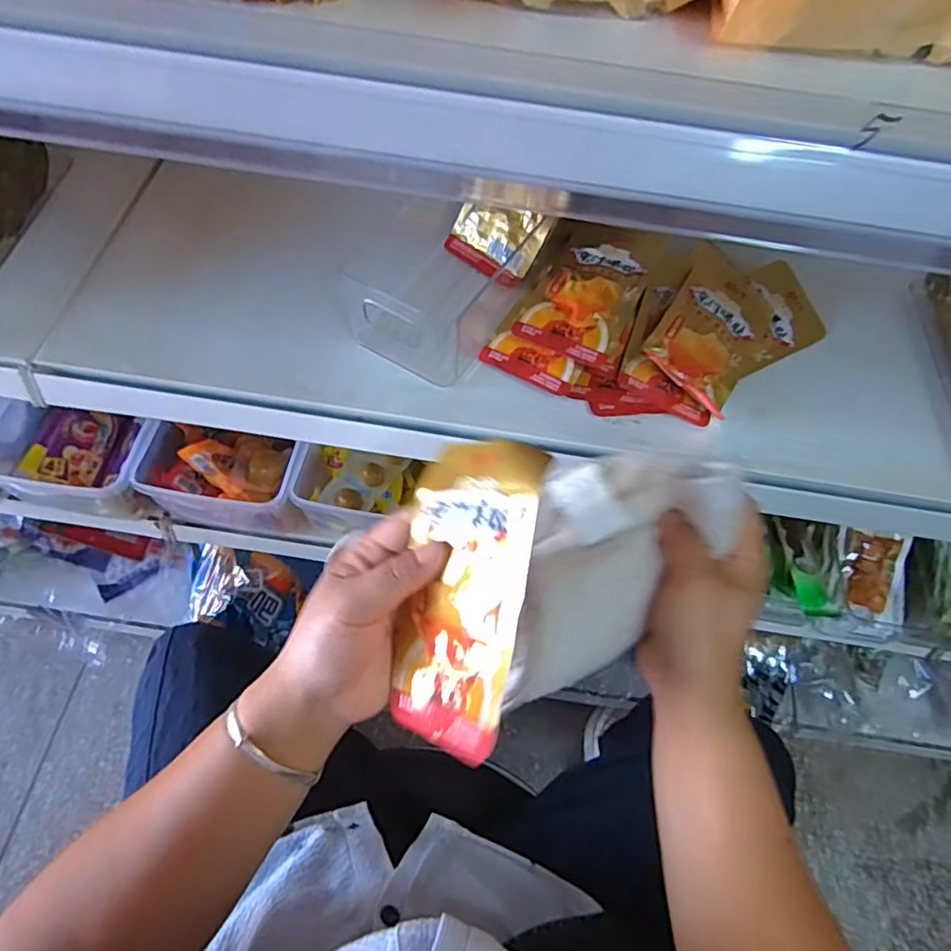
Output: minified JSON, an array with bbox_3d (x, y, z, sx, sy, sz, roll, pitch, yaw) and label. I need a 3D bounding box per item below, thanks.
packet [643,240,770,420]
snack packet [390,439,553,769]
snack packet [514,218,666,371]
[{"bbox_3d":[0.198,-0.125,0.499,0.080,0.014,0.159,35,65,-3],"label":"packet"},{"bbox_3d":[-0.006,0.054,0.301,0.080,0.011,0.149,-3,74,43],"label":"snack packet"},{"bbox_3d":[0.097,-0.156,0.495,0.079,0.013,0.151,24,63,9],"label":"snack packet"}]

